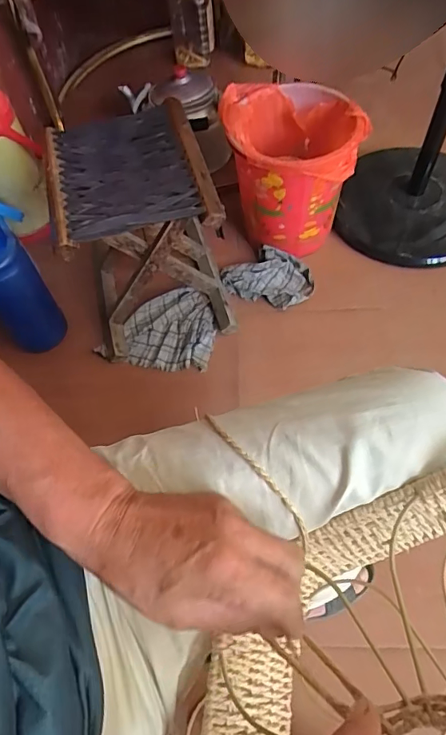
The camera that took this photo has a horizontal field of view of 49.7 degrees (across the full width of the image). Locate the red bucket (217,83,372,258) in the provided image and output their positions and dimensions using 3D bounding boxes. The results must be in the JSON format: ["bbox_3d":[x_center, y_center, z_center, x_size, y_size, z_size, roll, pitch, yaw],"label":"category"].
[{"bbox_3d":[0.141,-0.401,1.003,0.244,0.275,0.244,-2,60,3],"label":"red bucket"}]

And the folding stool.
[{"bbox_3d":[-0.147,-0.248,0.910,0.256,0.320,0.301,-14,60,-4],"label":"folding stool"}]

